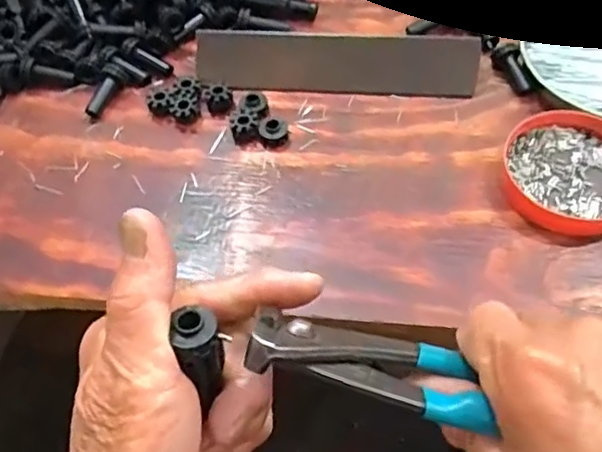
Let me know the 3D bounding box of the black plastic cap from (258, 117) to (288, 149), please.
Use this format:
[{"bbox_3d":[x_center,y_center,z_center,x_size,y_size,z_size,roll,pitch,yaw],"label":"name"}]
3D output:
[{"bbox_3d":[-0.018,-0.061,0.389,0.018,0.008,0.020,-4,55,2],"label":"black plastic cap"}]

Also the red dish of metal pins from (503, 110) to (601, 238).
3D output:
[{"bbox_3d":[0.161,-0.032,0.362,0.080,0.021,0.076,-2,55,3],"label":"red dish of metal pins"}]

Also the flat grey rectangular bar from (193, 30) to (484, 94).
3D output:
[{"bbox_3d":[0.023,-0.110,0.410,0.185,0.039,0.007,3,15,3],"label":"flat grey rectangular bar"}]

